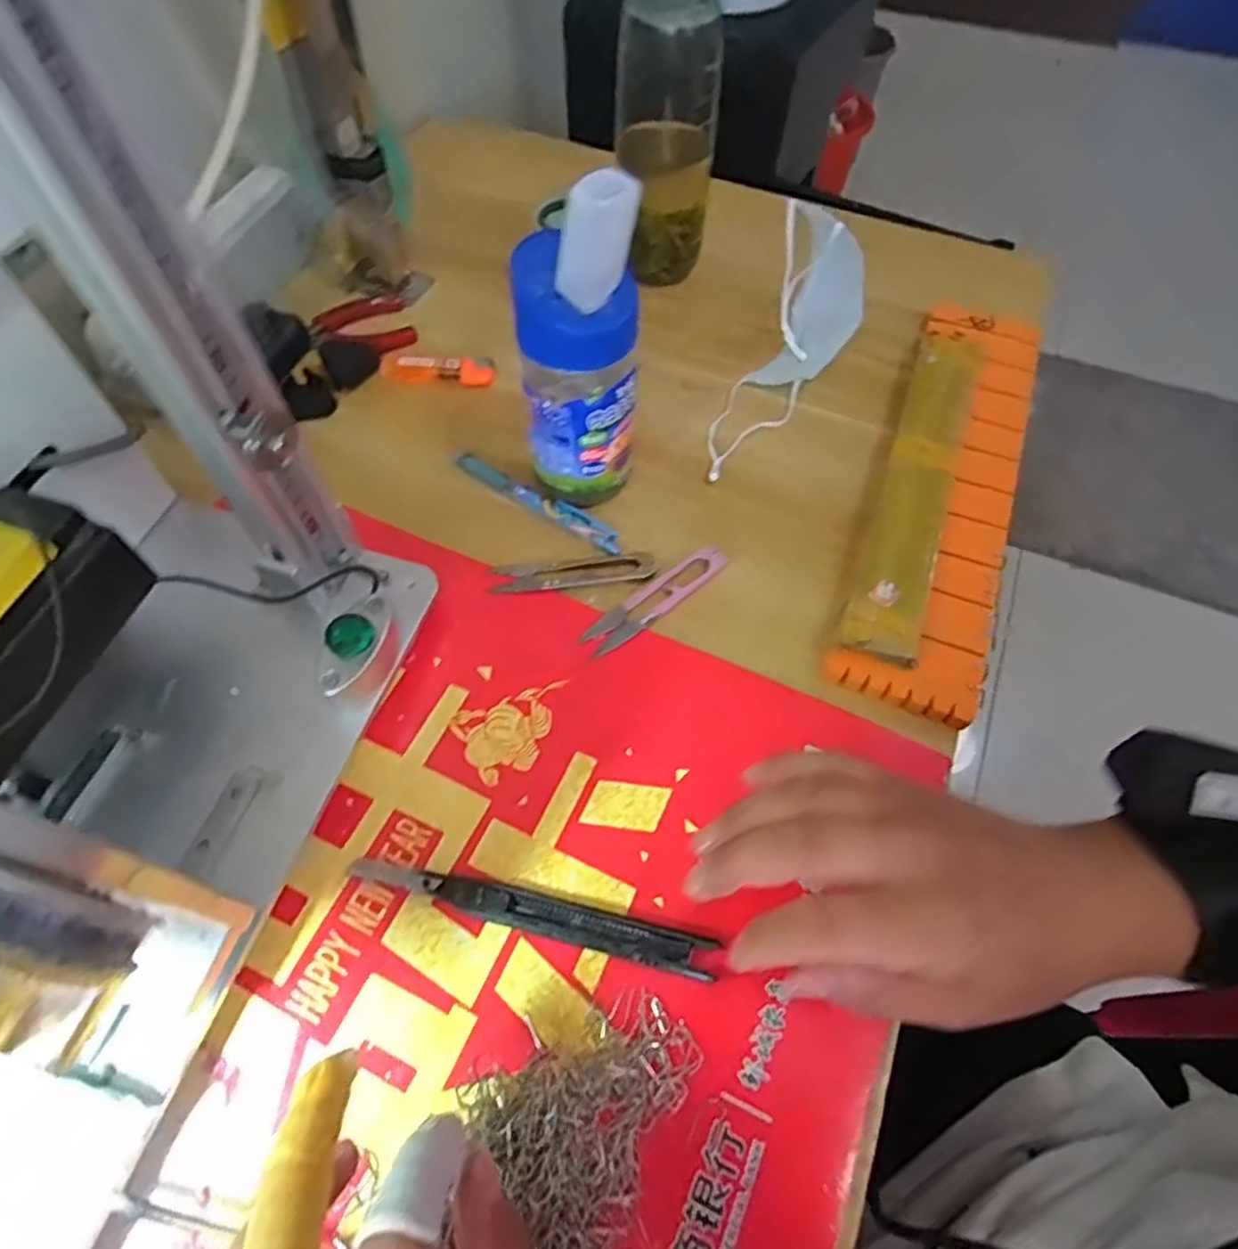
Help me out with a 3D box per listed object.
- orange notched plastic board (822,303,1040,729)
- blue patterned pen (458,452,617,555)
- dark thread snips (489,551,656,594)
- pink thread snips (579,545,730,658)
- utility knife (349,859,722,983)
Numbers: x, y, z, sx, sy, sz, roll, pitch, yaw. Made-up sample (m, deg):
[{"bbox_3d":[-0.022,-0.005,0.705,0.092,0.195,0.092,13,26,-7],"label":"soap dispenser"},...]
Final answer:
[{"bbox_3d":[0.220,-0.101,0.468,0.081,0.020,0.347,26,61,2],"label":"orange notched plastic board"},{"bbox_3d":[-0.052,-0.080,0.457,0.125,0.010,0.016,30,63,17],"label":"blue patterned pen"},{"bbox_3d":[-0.027,-0.033,0.429,0.096,0.010,0.020,-6,59,-3],"label":"dark thread snips"},{"bbox_3d":[0.024,-0.017,0.422,0.103,0.011,0.023,-35,65,-19],"label":"pink thread snips"},{"bbox_3d":[-0.042,0.134,0.328,0.170,0.014,0.018,11,60,6],"label":"utility knife"}]

